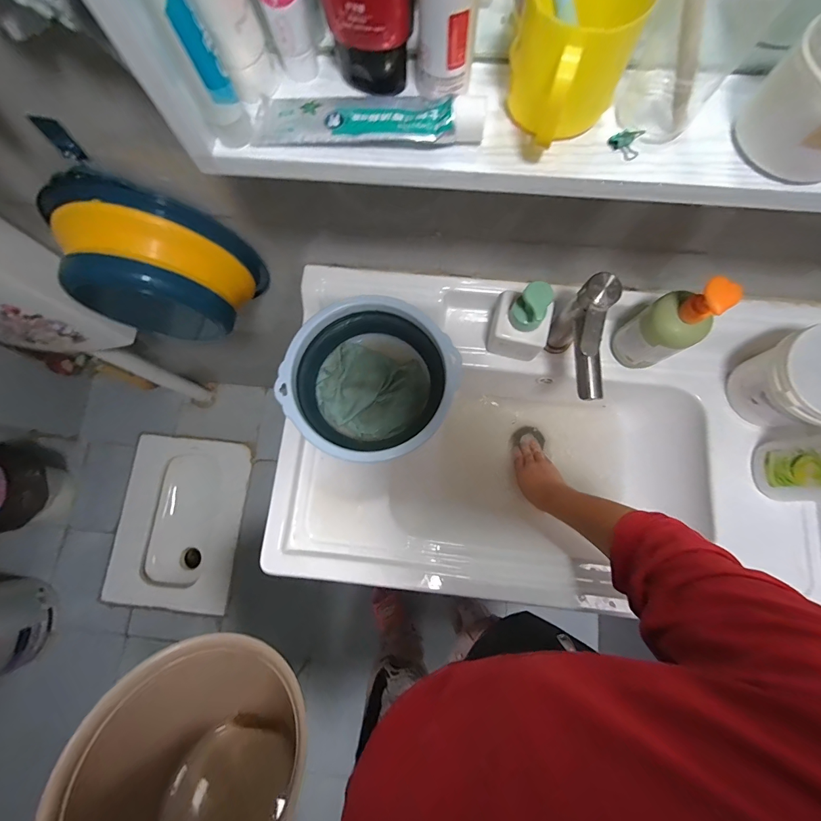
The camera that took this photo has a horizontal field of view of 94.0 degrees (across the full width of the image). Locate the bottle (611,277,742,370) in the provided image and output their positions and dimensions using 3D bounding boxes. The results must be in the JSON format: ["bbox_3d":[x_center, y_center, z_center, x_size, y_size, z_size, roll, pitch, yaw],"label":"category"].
[{"bbox_3d":[0.343,-0.113,0.497,0.070,0.178,0.072,-29,78,-5],"label":"bottle"}]

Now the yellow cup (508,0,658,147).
[{"bbox_3d":[0.100,-0.221,0.239,0.074,0.069,0.104,11,78,4],"label":"yellow cup"}]

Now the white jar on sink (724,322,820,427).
[{"bbox_3d":[0.521,-0.034,0.522,0.118,0.142,0.122,0,77,1],"label":"white jar on sink"}]

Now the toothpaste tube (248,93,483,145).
[{"bbox_3d":[-0.032,-0.210,0.270,0.166,0.026,0.045,2,77,2],"label":"toothpaste tube"}]

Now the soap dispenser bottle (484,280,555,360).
[{"bbox_3d":[0.159,-0.131,0.541,0.084,0.149,0.070,19,78,6],"label":"soap dispenser bottle"}]

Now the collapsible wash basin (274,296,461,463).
[{"bbox_3d":[-0.055,-0.037,0.553,0.216,0.089,0.216,0,77,1],"label":"collapsible wash basin"}]

